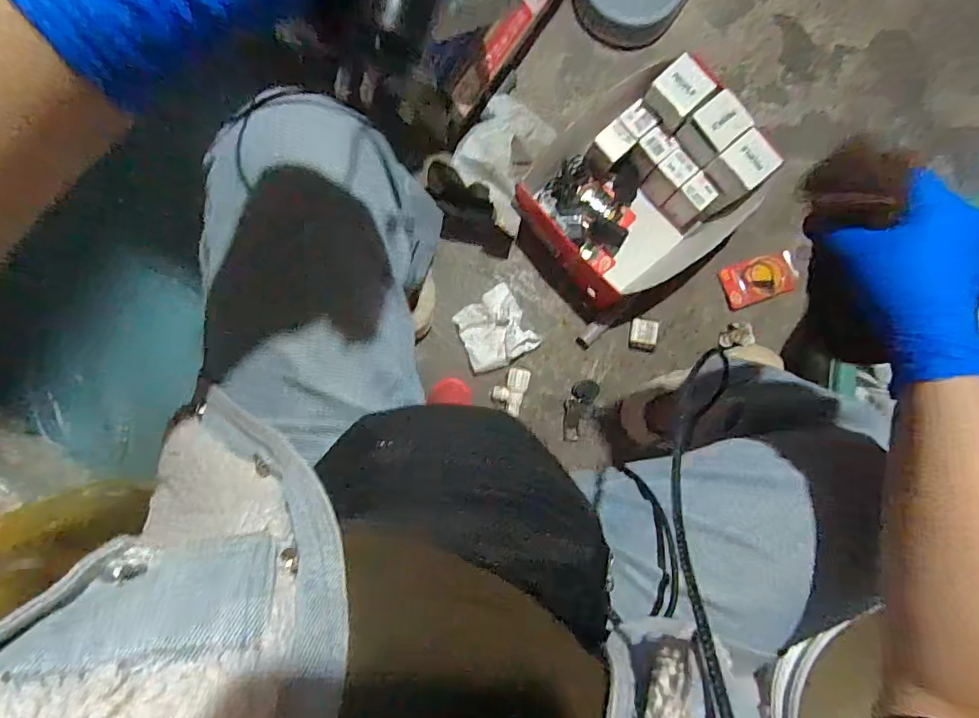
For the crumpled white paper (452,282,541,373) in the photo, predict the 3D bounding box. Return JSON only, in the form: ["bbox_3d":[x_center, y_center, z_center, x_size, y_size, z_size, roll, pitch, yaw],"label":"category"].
[{"bbox_3d":[0.005,-0.045,0.780,0.112,0.034,0.113,-31,90,-3],"label":"crumpled white paper"}]

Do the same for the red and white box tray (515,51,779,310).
[{"bbox_3d":[0.218,-0.254,0.749,0.319,0.126,0.255,-36,90,-3],"label":"red and white box tray"}]

